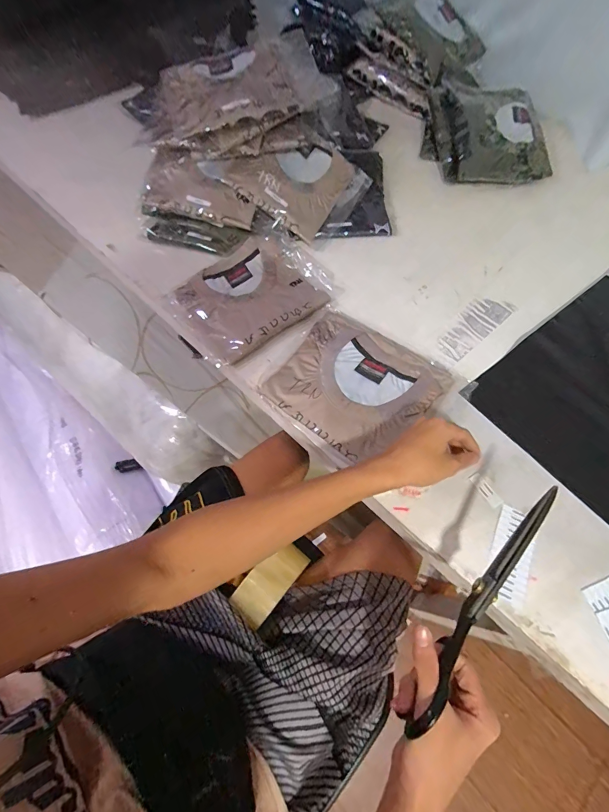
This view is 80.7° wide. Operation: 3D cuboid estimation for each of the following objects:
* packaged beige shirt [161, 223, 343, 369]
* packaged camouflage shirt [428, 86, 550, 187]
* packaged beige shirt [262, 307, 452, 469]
[{"bbox_3d":[-0.082,-0.185,0.584,0.244,0.025,0.184,-37,68,-15],"label":"packaged beige shirt"},{"bbox_3d":[0.361,-0.534,0.707,0.187,0.071,0.223,-8,64,-2],"label":"packaged camouflage shirt"},{"bbox_3d":[0.067,-0.033,0.506,0.203,0.026,0.198,40,72,19],"label":"packaged beige shirt"}]

